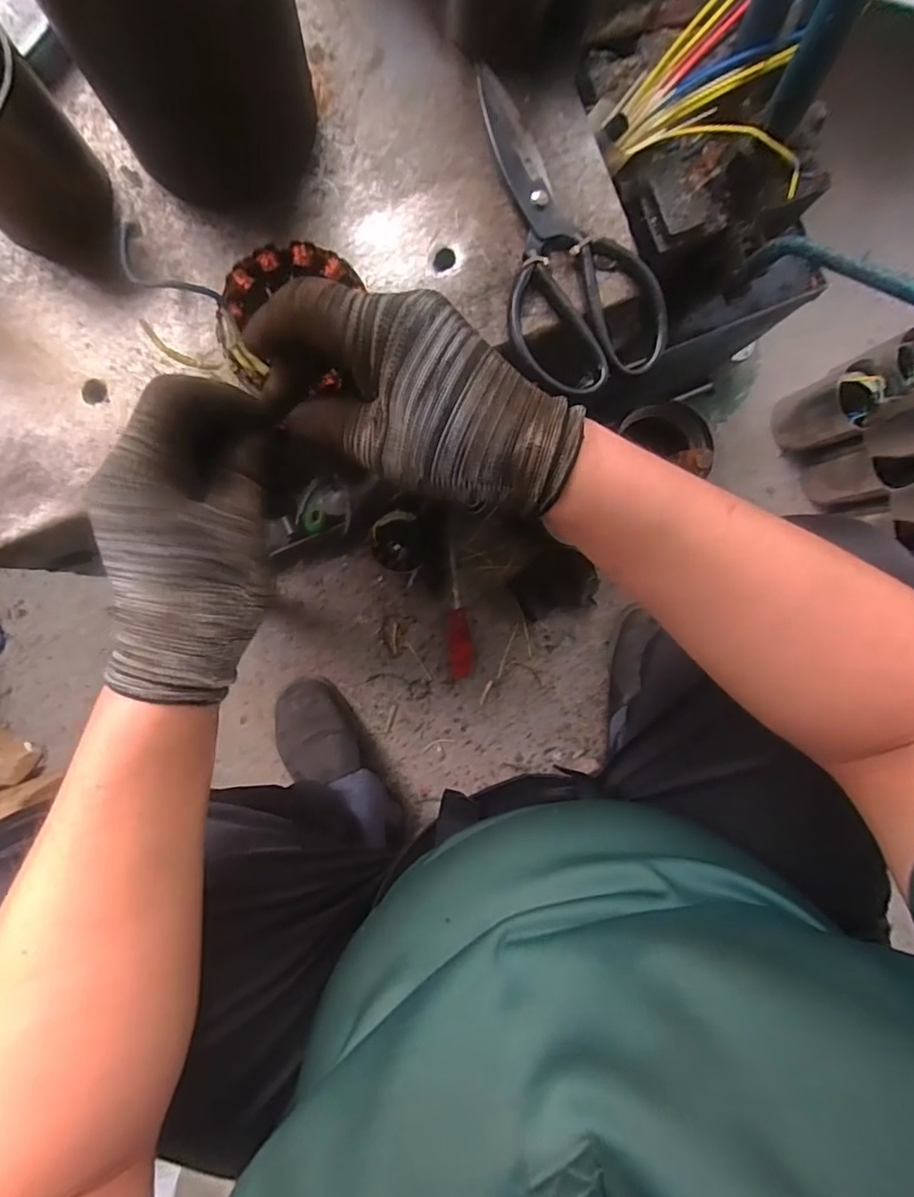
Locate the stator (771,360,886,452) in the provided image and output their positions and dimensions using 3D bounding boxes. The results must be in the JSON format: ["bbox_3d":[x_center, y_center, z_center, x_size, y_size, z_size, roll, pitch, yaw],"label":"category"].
[{"bbox_3d":[0.521,-0.266,0.783,0.085,0.124,0.079,0,91,-5],"label":"stator"}]

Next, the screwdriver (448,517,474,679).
[{"bbox_3d":[0.004,0.002,0.773,0.034,0.029,0.218,-2,91,-5],"label":"screwdriver"}]

